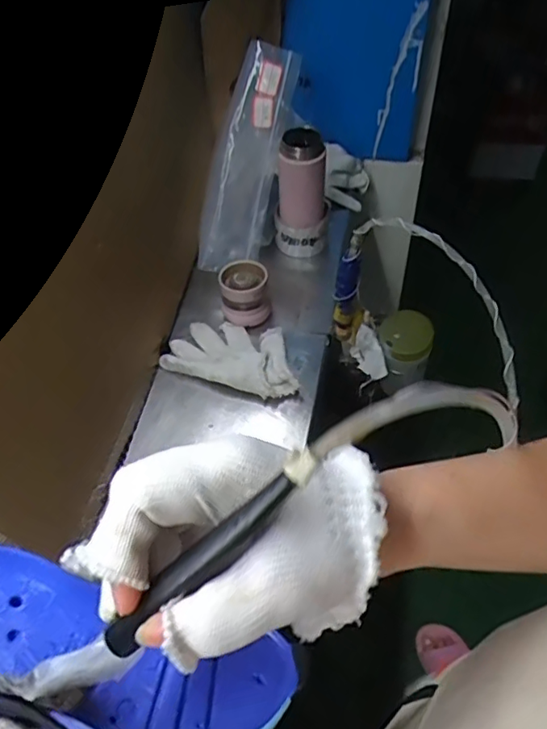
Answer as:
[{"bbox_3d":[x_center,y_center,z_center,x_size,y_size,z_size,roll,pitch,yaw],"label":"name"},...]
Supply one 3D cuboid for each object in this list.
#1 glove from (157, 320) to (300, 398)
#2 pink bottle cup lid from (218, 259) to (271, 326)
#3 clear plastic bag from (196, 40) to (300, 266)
[{"bbox_3d":[-0.051,-0.015,0.742,0.179,0.025,0.101,12,54,14],"label":"glove"},{"bbox_3d":[-0.040,-0.104,0.780,0.062,0.059,0.077,-3,52,2],"label":"pink bottle cup lid"},{"bbox_3d":[-0.036,-0.273,0.778,0.067,0.294,0.091,33,32,27],"label":"clear plastic bag"}]

